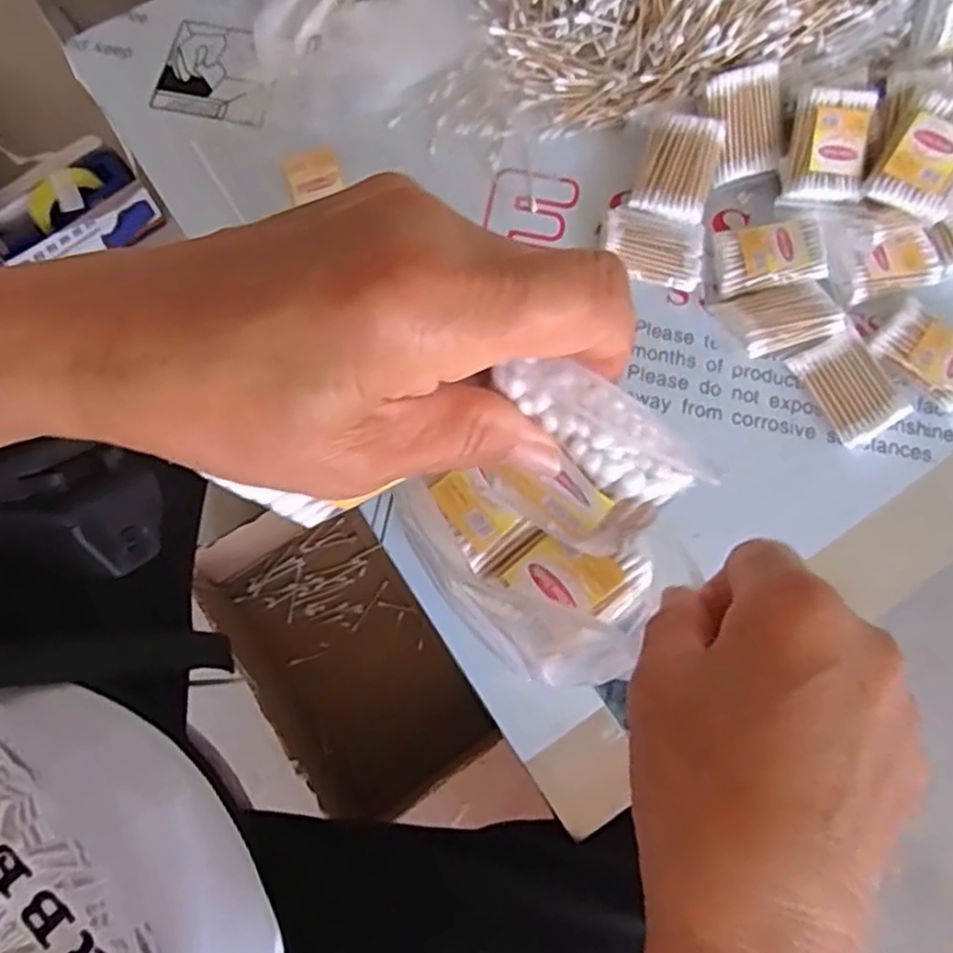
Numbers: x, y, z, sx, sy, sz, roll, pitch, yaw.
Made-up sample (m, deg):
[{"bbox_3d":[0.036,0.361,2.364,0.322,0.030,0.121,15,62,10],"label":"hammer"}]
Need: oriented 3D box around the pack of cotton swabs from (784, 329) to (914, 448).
[{"bbox_3d":[0.265,-0.064,0.509,0.051,0.014,0.076,-34,79,11],"label":"pack of cotton swabs"}]

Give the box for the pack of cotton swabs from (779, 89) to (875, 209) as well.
[{"bbox_3d":[0.254,-0.234,0.517,0.056,0.021,0.077,8,104,-1],"label":"pack of cotton swabs"}]

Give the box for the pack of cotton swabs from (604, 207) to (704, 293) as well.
[{"bbox_3d":[0.132,-0.170,0.538,0.072,0.022,0.049,11,74,2],"label":"pack of cotton swabs"}]

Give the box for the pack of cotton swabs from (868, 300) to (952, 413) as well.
[{"bbox_3d":[0.334,-0.089,0.521,0.081,0.026,0.057,41,77,9],"label":"pack of cotton swabs"}]

